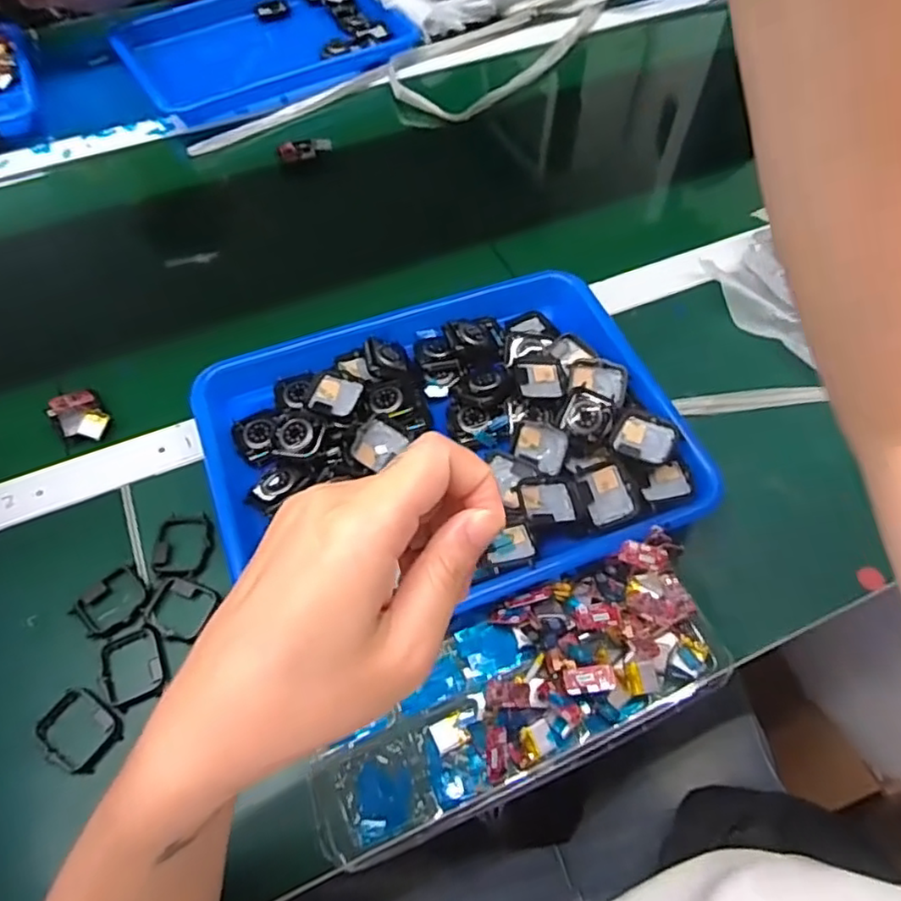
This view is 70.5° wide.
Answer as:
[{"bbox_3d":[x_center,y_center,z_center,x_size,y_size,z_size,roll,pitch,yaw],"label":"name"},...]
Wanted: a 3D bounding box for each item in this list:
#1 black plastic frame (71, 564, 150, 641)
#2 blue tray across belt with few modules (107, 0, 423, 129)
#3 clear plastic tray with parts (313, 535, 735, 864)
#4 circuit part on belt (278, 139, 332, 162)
[{"bbox_3d":[-0.226,0.102,0.426,0.042,0.009,0.044,40,67,23],"label":"black plastic frame"},{"bbox_3d":[-0.228,-0.496,0.782,0.314,0.043,0.234,-27,61,-14],"label":"blue tray across belt with few modules"},{"bbox_3d":[0.039,0.143,0.387,0.258,0.036,0.101,-22,60,-12],"label":"clear plastic tray with parts"},{"bbox_3d":[-0.155,-0.320,0.676,0.056,0.012,0.019,-8,58,-3],"label":"circuit part on belt"}]

